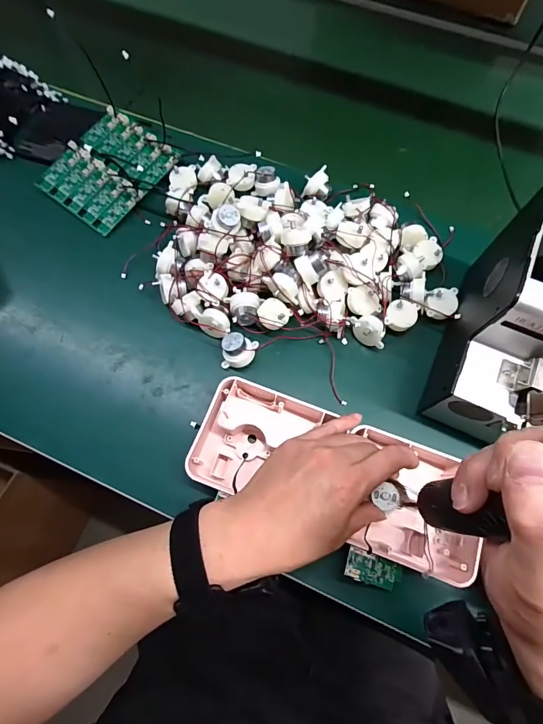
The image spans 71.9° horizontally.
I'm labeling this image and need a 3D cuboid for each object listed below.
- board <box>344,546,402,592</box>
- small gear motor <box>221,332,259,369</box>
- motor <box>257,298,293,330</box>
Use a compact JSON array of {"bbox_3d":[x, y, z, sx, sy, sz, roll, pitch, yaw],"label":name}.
[{"bbox_3d":[0.088,0.175,0.313,0.067,0.008,0.022,32,68,-27],"label":"board"},{"bbox_3d":[-0.034,-0.010,0.389,0.033,0.029,0.032,9,69,3],"label":"small gear motor"},{"bbox_3d":[0.003,-0.050,0.403,0.033,0.028,0.034,0,69,-1],"label":"motor"}]

